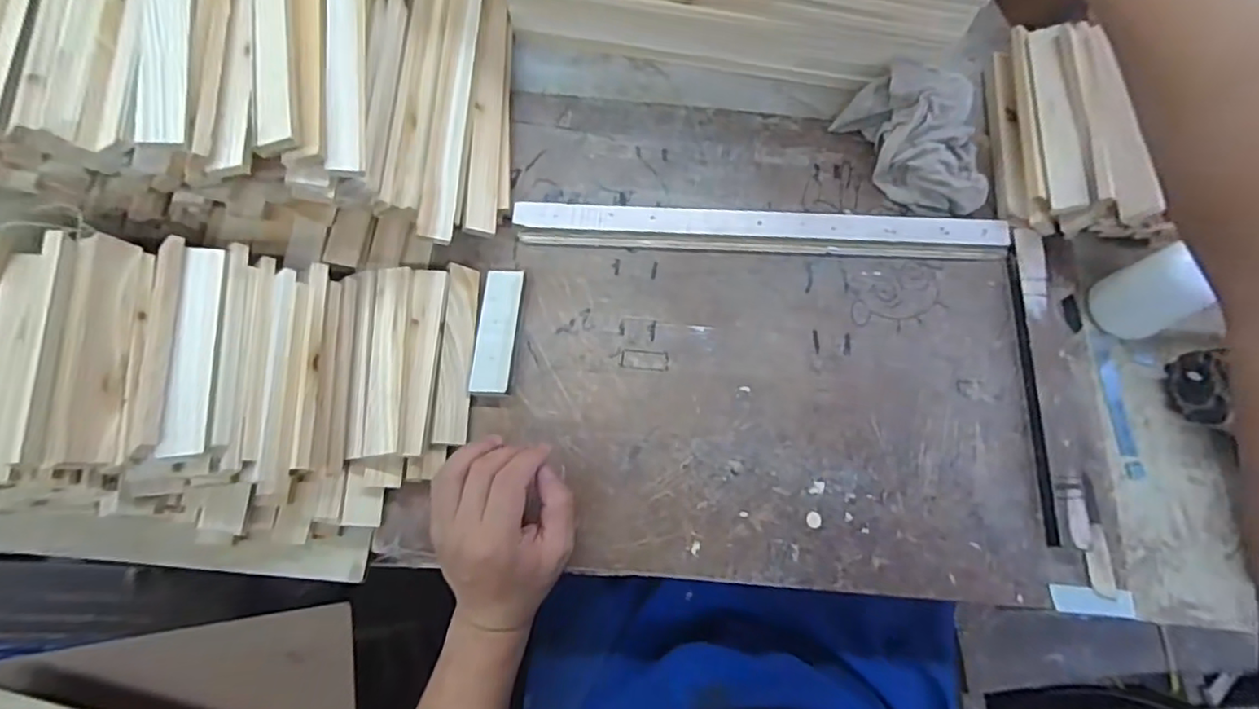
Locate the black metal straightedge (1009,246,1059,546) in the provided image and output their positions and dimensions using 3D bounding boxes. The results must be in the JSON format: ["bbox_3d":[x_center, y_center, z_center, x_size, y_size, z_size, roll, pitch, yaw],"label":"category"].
[{"bbox_3d":[0.345,0.031,0.527,0.008,0.013,0.253,3,71,0],"label":"black metal straightedge"}]

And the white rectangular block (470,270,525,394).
[{"bbox_3d":[-0.113,-0.019,0.526,0.032,0.020,0.108,5,71,1],"label":"white rectangular block"}]

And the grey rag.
[{"bbox_3d":[0.286,-0.206,0.581,0.109,0.047,0.150,-28,74,-10],"label":"grey rag"}]

